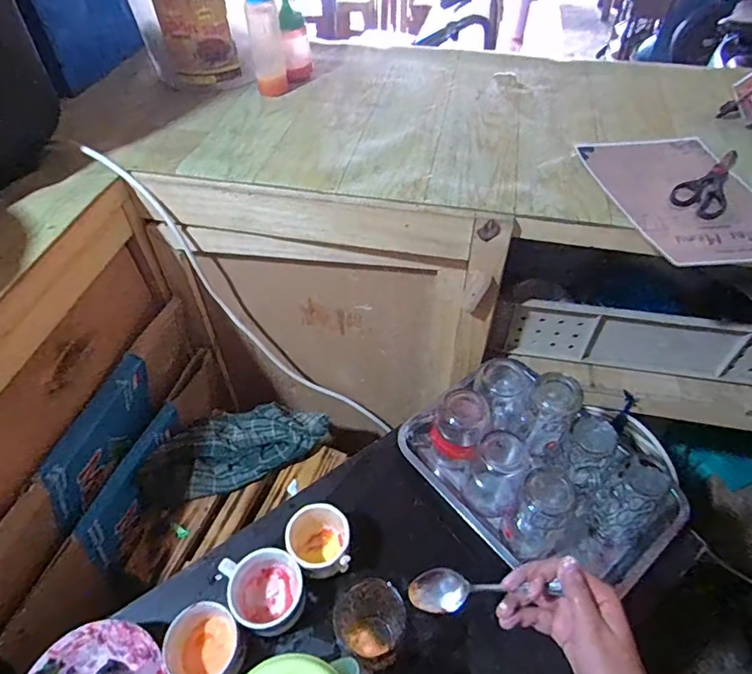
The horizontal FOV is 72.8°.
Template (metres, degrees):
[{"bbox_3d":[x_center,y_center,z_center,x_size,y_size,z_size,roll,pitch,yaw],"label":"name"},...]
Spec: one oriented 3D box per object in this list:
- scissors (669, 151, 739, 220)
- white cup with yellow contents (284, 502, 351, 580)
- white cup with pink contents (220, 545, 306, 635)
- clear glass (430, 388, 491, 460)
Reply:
[{"bbox_3d":[0.481,-0.230,0.733,0.067,0.012,0.207,28,55,23],"label":"scissors"},{"bbox_3d":[-0.072,0.264,0.657,0.077,0.083,0.086,-12,51,-10],"label":"white cup with yellow contents"},{"bbox_3d":[-0.130,0.311,0.619,0.083,0.075,0.093,-23,54,-18],"label":"white cup with pink contents"},{"bbox_3d":[0.120,0.127,0.726,0.070,0.088,0.074,23,54,18],"label":"clear glass"}]

